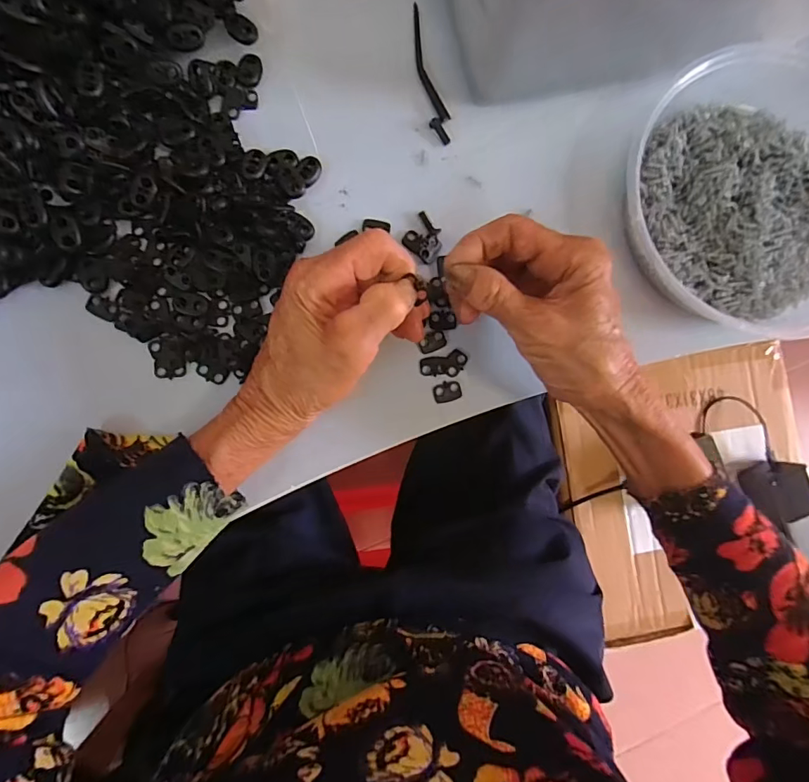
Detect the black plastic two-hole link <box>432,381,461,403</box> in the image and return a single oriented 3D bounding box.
[{"bbox_3d":[0.028,0.001,0.312,0.018,0.004,0.013,-15,88,-8],"label":"black plastic two-hole link"}]

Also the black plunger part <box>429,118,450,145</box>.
[{"bbox_3d":[0.024,-0.177,0.324,0.007,0.004,0.020,-31,90,-8],"label":"black plunger part"}]

